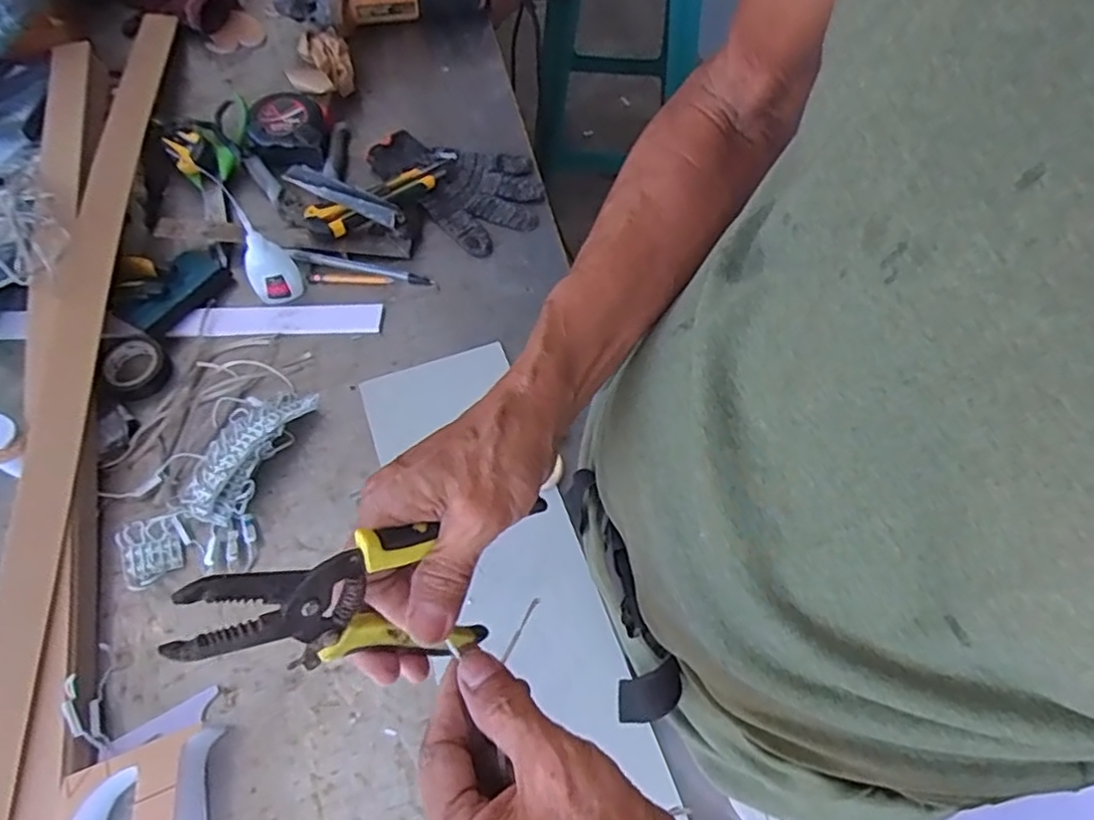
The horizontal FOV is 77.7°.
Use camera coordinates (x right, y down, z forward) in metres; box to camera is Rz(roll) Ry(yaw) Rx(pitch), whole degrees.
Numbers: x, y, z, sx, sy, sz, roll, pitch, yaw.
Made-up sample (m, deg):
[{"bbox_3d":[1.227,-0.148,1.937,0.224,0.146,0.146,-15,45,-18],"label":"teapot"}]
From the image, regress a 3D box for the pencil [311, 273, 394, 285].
[{"bbox_3d":[-0.198,-0.132,0.685,0.082,0.004,0.010,5,63,2],"label":"pencil"}]

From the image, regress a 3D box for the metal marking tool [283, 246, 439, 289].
[{"bbox_3d":[-0.188,-0.145,0.688,0.154,0.012,0.015,11,63,5],"label":"metal marking tool"}]

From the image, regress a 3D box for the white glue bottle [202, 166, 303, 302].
[{"bbox_3d":[-0.264,-0.143,0.637,0.045,0.099,0.035,-20,65,-11],"label":"white glue bottle"}]

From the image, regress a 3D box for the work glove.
[{"bbox_3d":[-0.093,-0.255,0.742,0.191,0.021,0.132,37,68,17],"label":"work glove"}]

